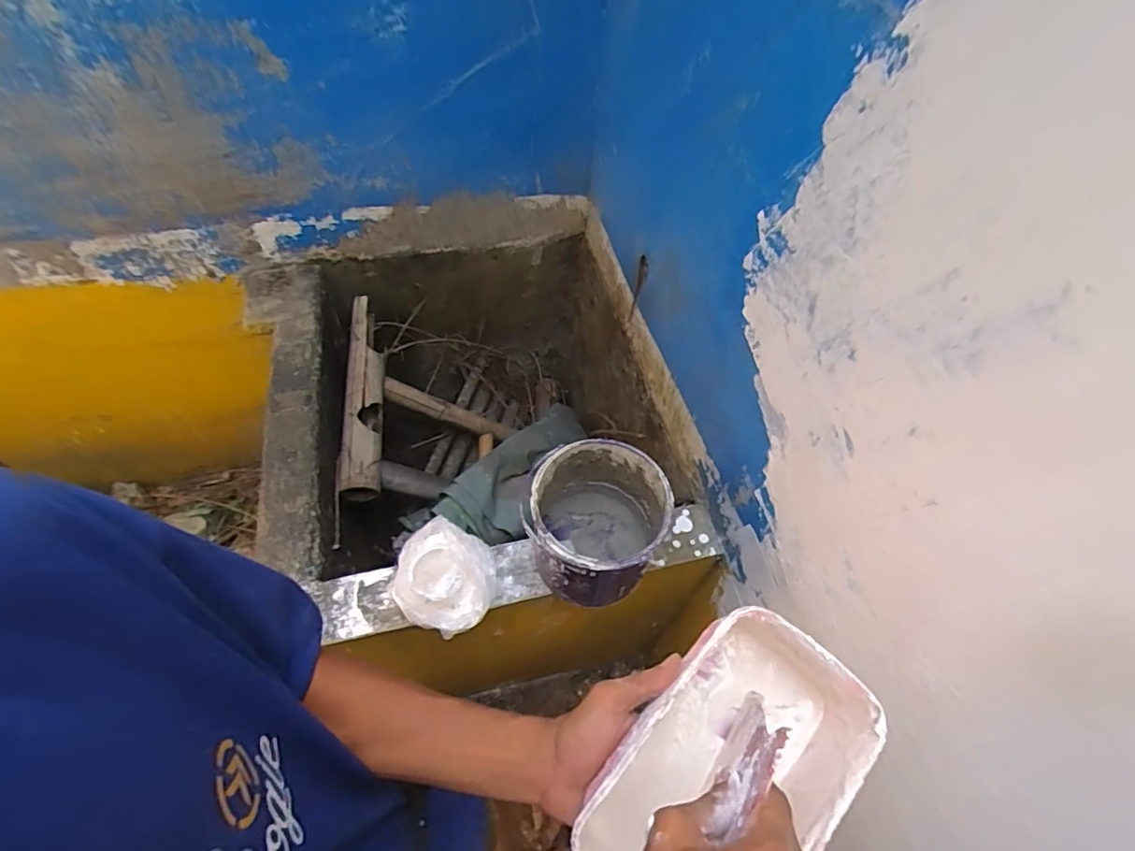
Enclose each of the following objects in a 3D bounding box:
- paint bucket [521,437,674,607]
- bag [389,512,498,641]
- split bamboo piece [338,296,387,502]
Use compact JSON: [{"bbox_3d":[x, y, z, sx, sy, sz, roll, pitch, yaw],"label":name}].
[{"bbox_3d":[0.038,0.141,0.786,0.184,0.176,0.192,2,57,-3],"label":"paint bucket"},{"bbox_3d":[-0.176,0.215,0.787,0.150,0.071,0.143,25,58,12],"label":"bag"},{"bbox_3d":[-0.435,-0.074,1.180,0.078,0.081,0.493,-4,57,-7],"label":"split bamboo piece"}]

